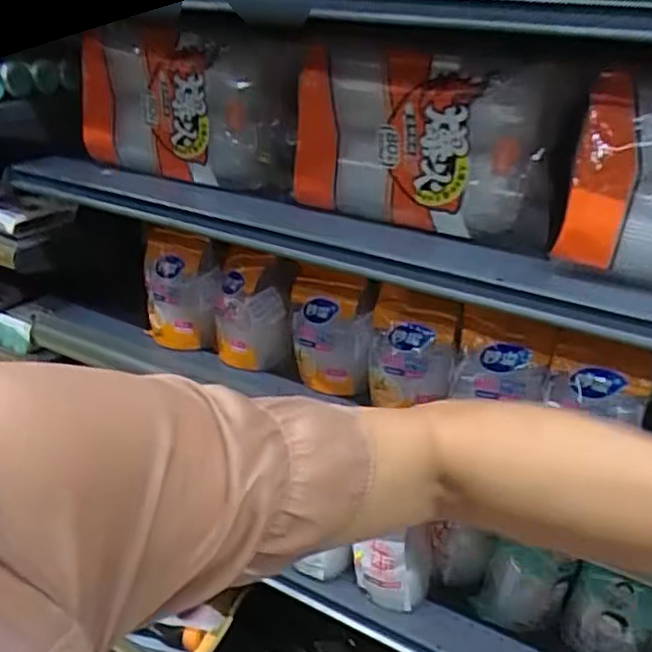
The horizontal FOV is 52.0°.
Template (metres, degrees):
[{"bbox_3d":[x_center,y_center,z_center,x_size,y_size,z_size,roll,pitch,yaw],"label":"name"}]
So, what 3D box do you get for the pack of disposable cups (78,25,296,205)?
[{"bbox_3d":[-0.230,-0.363,1.117,0.390,0.217,0.090,14,30,22],"label":"pack of disposable cups"}]

